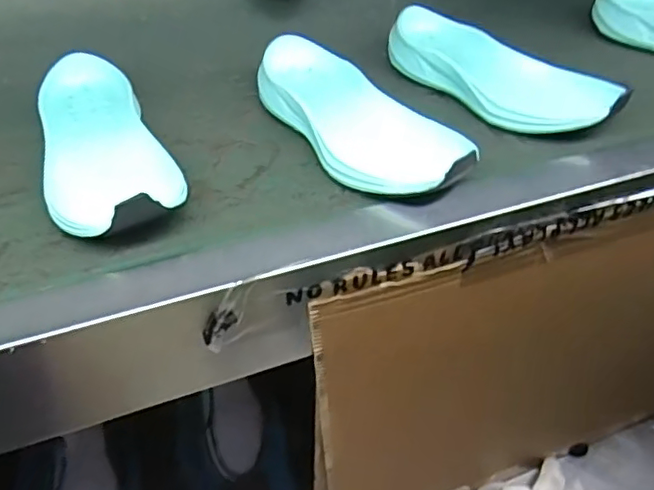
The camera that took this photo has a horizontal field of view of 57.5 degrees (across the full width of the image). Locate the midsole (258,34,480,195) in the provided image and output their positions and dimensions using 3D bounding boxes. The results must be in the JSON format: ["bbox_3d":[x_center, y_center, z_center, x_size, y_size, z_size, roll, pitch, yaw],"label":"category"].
[{"bbox_3d":[0.018,-0.098,0.464,0.075,0.045,0.206,-25,49,-28],"label":"midsole"}]

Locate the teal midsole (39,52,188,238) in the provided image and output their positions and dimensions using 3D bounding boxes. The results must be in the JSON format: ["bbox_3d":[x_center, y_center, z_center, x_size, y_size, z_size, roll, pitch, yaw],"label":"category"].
[{"bbox_3d":[-0.166,-0.074,0.438,0.090,0.048,0.208,-18,46,-22],"label":"teal midsole"}]

